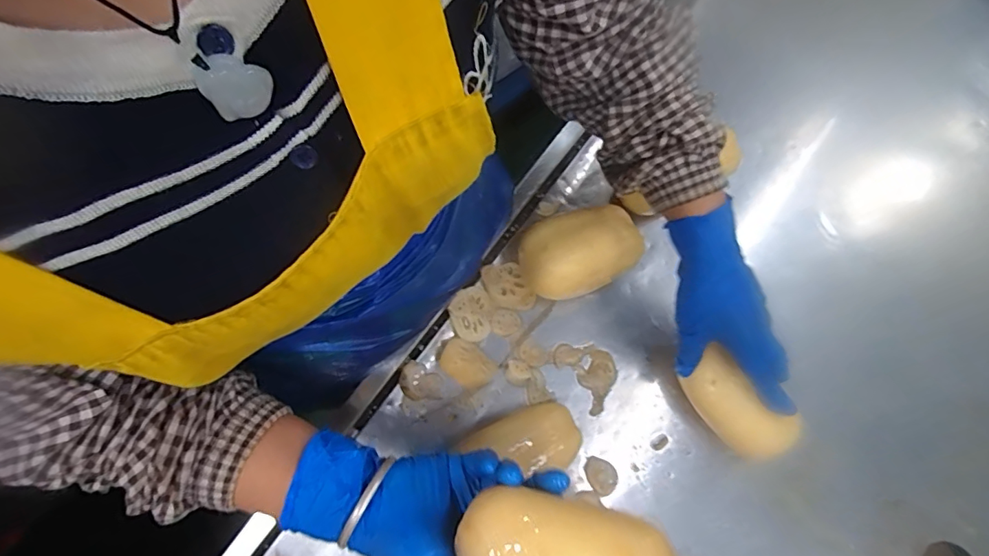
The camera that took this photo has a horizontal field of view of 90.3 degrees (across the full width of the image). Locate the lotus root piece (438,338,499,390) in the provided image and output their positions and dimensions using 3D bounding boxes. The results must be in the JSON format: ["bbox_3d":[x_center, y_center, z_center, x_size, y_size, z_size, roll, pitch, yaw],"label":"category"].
[{"bbox_3d":[-0.027,0.085,0.482,0.053,0.036,0.036,32,76,10],"label":"lotus root piece"}]

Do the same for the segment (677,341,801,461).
[{"bbox_3d":[0.221,0.119,0.450,0.099,0.053,0.048,40,78,12],"label":"segment"}]

